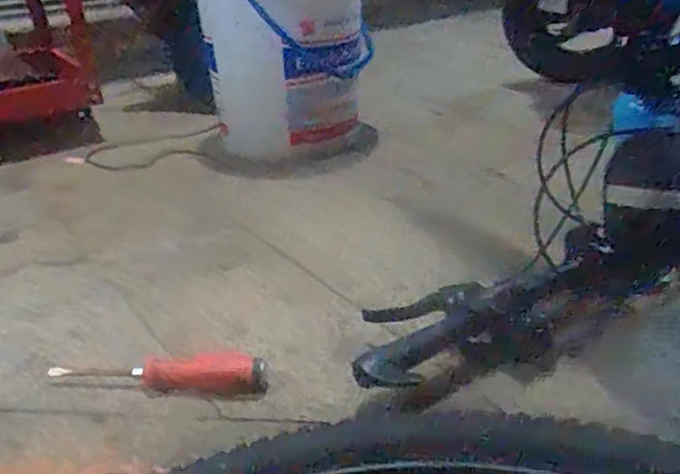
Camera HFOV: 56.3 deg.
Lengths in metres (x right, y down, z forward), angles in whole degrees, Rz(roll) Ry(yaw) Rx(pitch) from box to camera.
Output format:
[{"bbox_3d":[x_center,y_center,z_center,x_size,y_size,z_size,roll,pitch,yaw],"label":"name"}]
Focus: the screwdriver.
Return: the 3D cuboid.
[{"bbox_3d":[-0.175,0.129,0.622,0.212,0.028,0.040,2,28,7],"label":"screwdriver"}]

